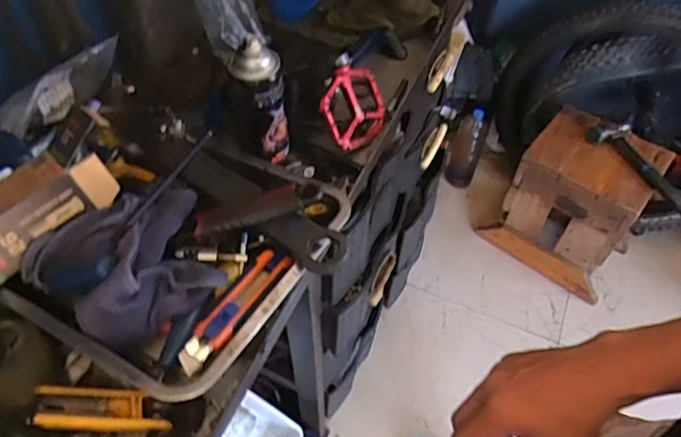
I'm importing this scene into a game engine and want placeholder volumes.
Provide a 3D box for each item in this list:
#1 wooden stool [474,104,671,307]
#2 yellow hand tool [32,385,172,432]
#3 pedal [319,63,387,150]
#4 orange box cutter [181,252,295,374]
[{"bbox_3d":[0.665,-0.033,1.563,0.279,0.440,0.348,-38,62,-26],"label":"wooden stool"},{"bbox_3d":[-0.225,0.180,0.522,0.123,0.016,0.038,1,52,0],"label":"yellow hand tool"},{"bbox_3d":[0.020,-0.158,0.769,0.019,0.109,0.114,3,30,46],"label":"pedal"},{"bbox_3d":[-0.095,0.080,0.507,0.030,0.023,0.152,21,37,14],"label":"orange box cutter"}]

